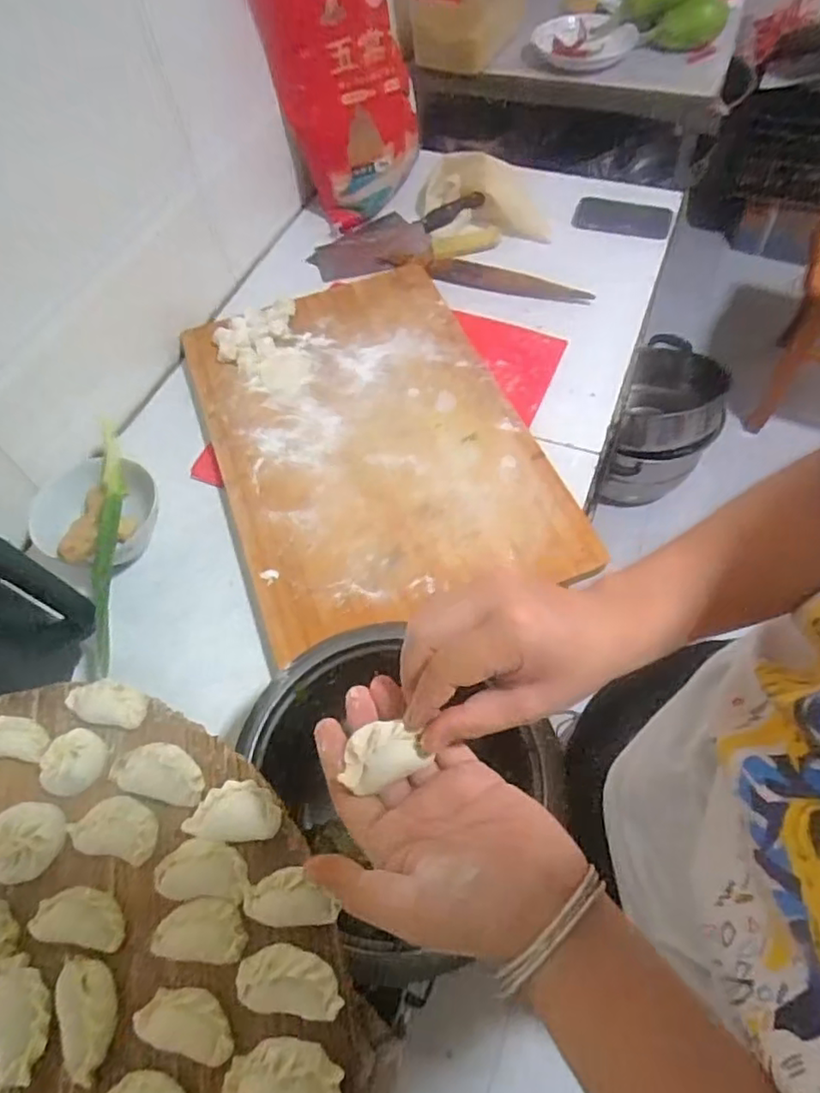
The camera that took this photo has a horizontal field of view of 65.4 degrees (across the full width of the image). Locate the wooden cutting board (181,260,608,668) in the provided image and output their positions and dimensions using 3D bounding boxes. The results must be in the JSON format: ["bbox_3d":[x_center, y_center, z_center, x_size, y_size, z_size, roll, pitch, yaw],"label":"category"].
[{"bbox_3d":[-0.056,-0.156,0.805,0.371,0.025,0.547,-17,57,-10],"label":"wooden cutting board"}]

